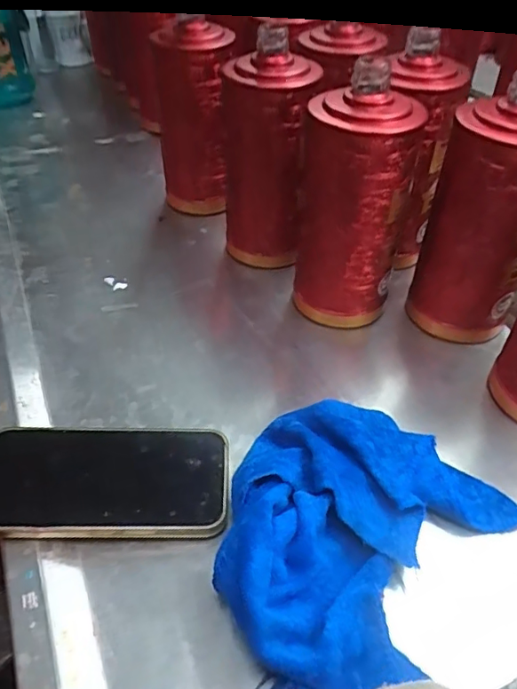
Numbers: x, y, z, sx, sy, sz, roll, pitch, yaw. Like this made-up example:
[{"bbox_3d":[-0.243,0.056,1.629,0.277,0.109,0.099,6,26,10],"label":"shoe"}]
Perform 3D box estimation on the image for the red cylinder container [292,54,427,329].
[{"bbox_3d":[0.077,-0.111,0.435,0.086,0.189,0.080,0,43,1],"label":"red cylinder container"}]

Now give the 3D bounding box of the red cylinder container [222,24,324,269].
[{"bbox_3d":[0.011,-0.179,0.506,0.089,0.188,0.082,0,43,1],"label":"red cylinder container"}]

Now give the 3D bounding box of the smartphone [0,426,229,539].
[{"bbox_3d":[-0.100,0.085,0.342,0.156,0.019,0.080,-1,40,-2],"label":"smartphone"}]

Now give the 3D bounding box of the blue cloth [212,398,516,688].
[{"bbox_3d":[0.049,0.101,0.308,0.153,0.051,0.177,30,53,28],"label":"blue cloth"}]

